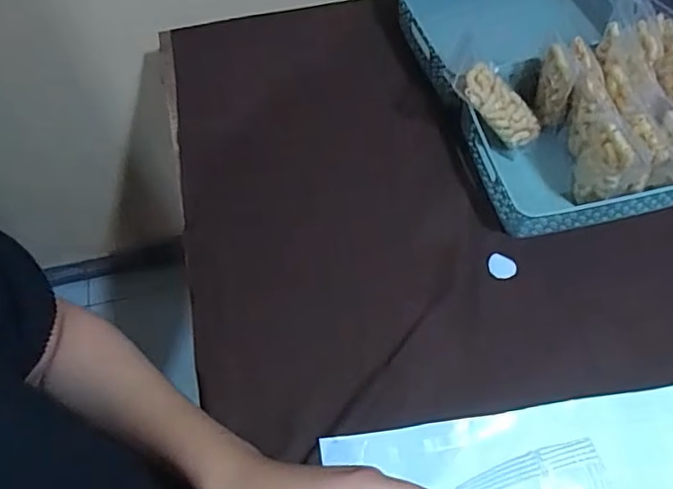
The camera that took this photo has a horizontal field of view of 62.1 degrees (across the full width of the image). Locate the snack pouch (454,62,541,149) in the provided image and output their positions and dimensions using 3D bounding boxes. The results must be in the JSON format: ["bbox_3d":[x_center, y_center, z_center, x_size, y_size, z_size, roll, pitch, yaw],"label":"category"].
[{"bbox_3d":[0.218,-0.185,0.744,0.141,0.020,0.063,37,80,-18],"label":"snack pouch"}]

